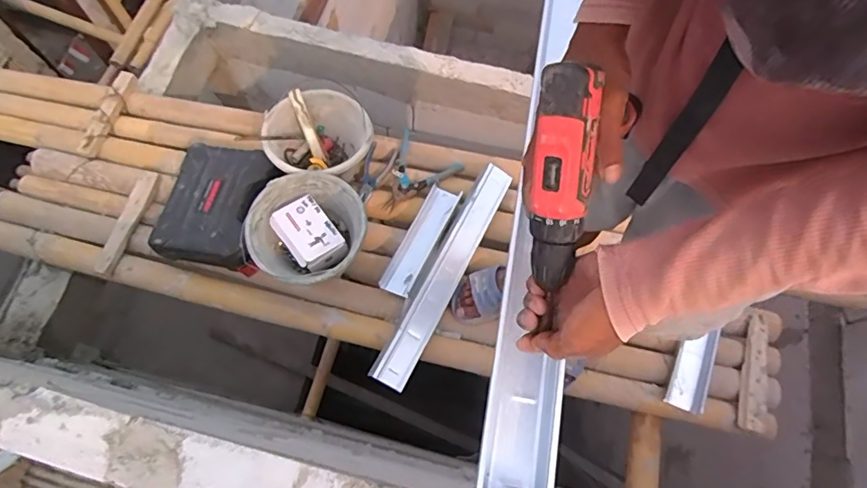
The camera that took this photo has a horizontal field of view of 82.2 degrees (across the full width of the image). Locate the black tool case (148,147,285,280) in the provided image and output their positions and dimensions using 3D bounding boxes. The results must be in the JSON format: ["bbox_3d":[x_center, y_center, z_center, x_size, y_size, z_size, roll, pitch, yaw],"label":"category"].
[{"bbox_3d":[-0.523,-0.086,1.212,0.269,0.109,0.298,11,69,2],"label":"black tool case"}]

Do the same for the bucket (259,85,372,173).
[{"bbox_3d":[-0.280,-0.251,1.245,0.241,0.176,0.224,1,69,-2],"label":"bucket"}]

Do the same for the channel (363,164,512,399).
[{"bbox_3d":[0.029,0.057,1.170,0.078,0.034,0.588,27,70,8],"label":"channel"}]

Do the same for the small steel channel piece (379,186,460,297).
[{"bbox_3d":[-0.031,-0.015,1.231,0.079,0.031,0.301,26,70,7],"label":"small steel channel piece"}]

